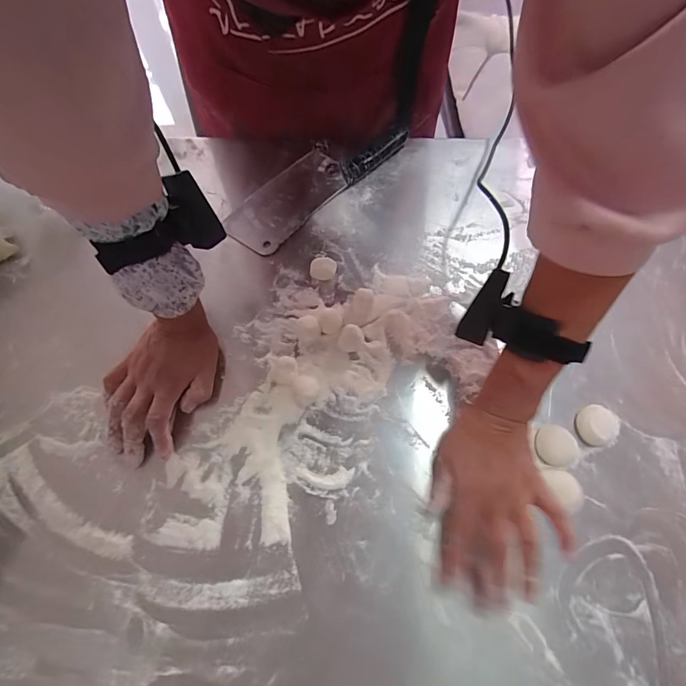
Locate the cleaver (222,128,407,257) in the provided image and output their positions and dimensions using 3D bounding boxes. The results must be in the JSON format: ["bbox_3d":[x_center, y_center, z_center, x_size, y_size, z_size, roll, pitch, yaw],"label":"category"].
[{"bbox_3d":[-0.037,-0.213,0.509,0.254,0.020,0.079,-43,75,-15],"label":"cleaver"}]

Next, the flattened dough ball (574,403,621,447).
[{"bbox_3d":[0.262,0.084,0.401,0.044,0.007,0.040,0,69,0],"label":"flattened dough ball"}]

